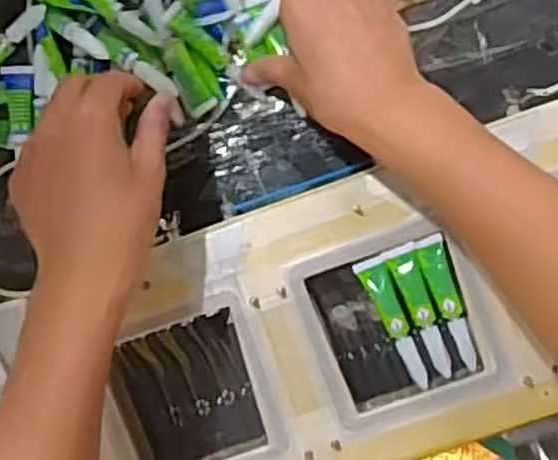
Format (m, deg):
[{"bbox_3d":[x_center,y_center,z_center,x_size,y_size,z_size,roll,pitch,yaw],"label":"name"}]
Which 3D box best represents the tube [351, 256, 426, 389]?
[{"bbox_3d":[0.072,0.054,0.461,0.019,0.010,0.082,-26,85,5],"label":"tube"}]

